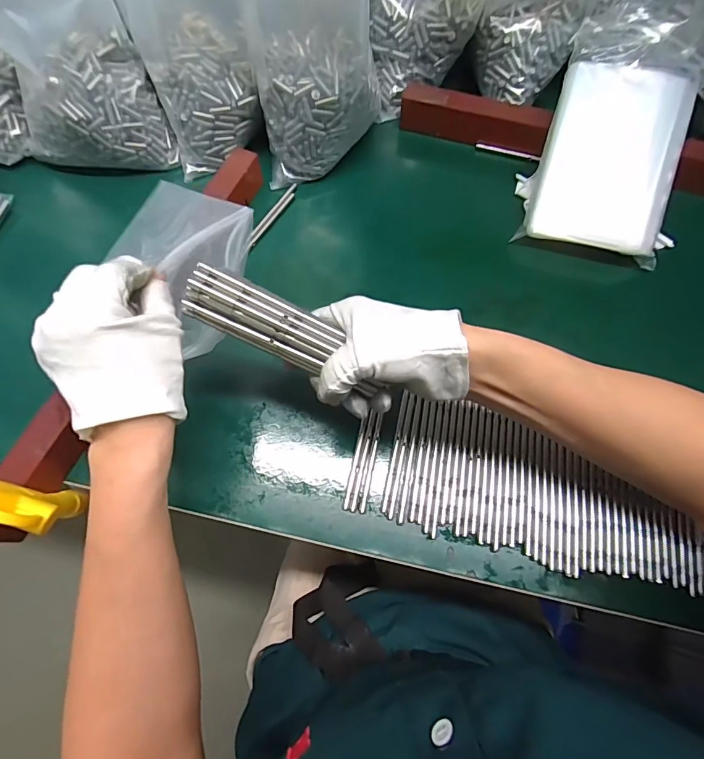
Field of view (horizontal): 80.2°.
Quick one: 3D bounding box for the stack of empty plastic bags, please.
[{"bbox_3d":[0.244,-0.204,0.401,0.136,0.041,0.164,10,100,6],"label":"stack of empty plastic bags"}]

